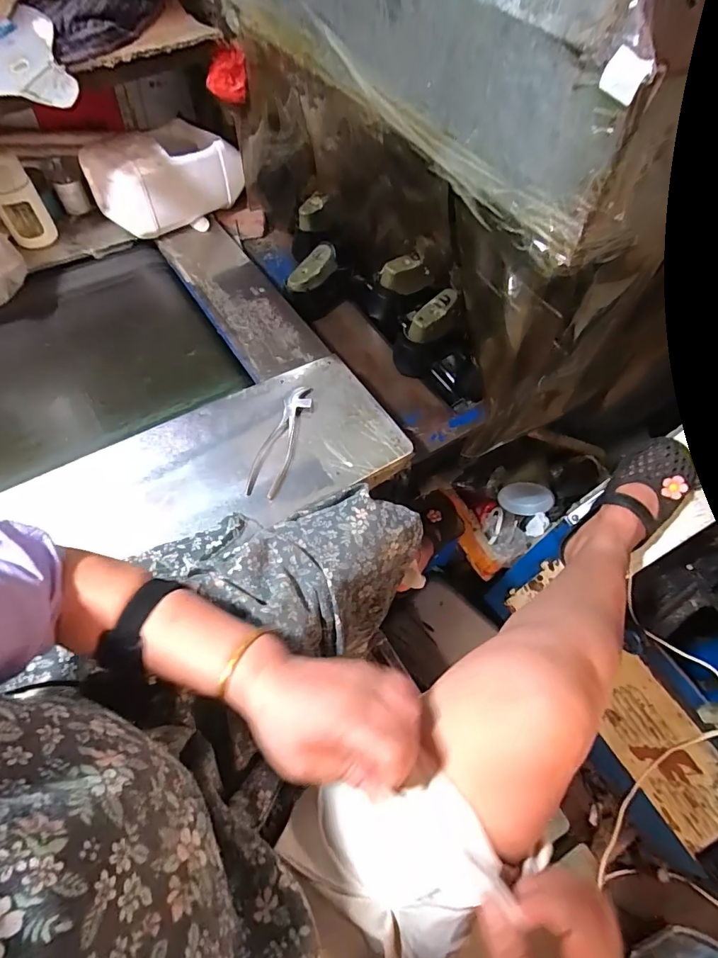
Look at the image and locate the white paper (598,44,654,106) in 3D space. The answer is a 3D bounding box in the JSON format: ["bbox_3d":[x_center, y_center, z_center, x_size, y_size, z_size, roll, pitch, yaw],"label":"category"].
[{"bbox_3d":[0.196,-0.298,0.342,0.032,0.028,0.006,40,66,18],"label":"white paper"}]

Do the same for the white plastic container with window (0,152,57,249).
[{"bbox_3d":[-0.614,-0.496,0.830,0.077,0.155,0.048,-29,66,-17],"label":"white plastic container with window"}]

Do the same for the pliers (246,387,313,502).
[{"bbox_3d":[-0.110,-0.060,0.660,0.043,0.017,0.195,14,61,5],"label":"pliers"}]

